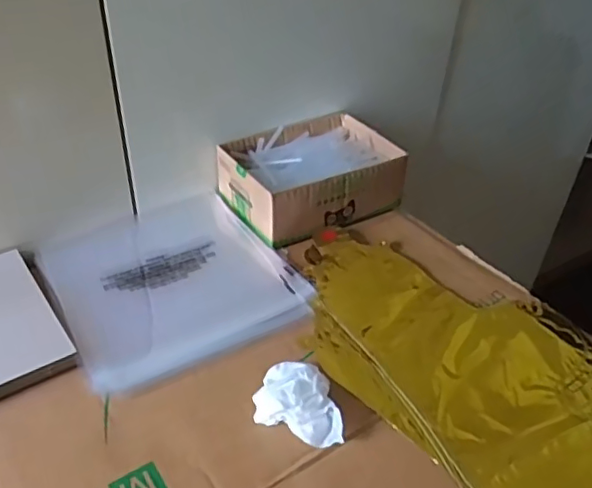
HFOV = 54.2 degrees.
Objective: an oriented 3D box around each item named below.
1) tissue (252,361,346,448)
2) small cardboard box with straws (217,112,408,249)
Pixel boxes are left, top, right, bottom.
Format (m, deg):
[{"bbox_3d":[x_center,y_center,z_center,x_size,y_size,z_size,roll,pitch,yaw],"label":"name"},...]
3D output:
[{"bbox_3d":[0.008,0.122,0.447,0.070,0.029,0.051,19,41,18],"label":"tissue"},{"bbox_3d":[0.019,-0.081,0.681,0.187,0.066,0.135,-20,44,-27],"label":"small cardboard box with straws"}]

